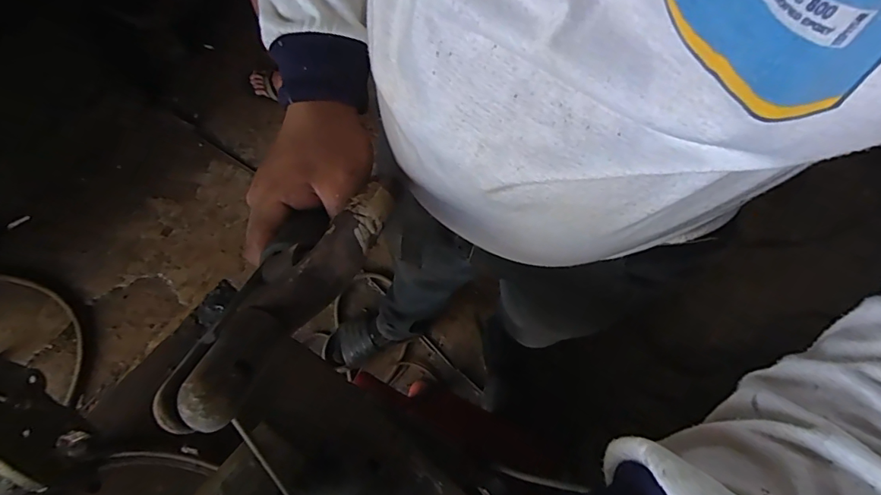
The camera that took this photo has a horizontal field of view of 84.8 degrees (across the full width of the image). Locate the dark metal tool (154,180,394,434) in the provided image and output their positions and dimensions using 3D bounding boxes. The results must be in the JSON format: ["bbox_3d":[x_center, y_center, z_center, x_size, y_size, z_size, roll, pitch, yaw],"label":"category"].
[{"bbox_3d":[-0.078,0.018,0.247,0.066,0.040,0.160,19,43,7],"label":"dark metal tool"}]

